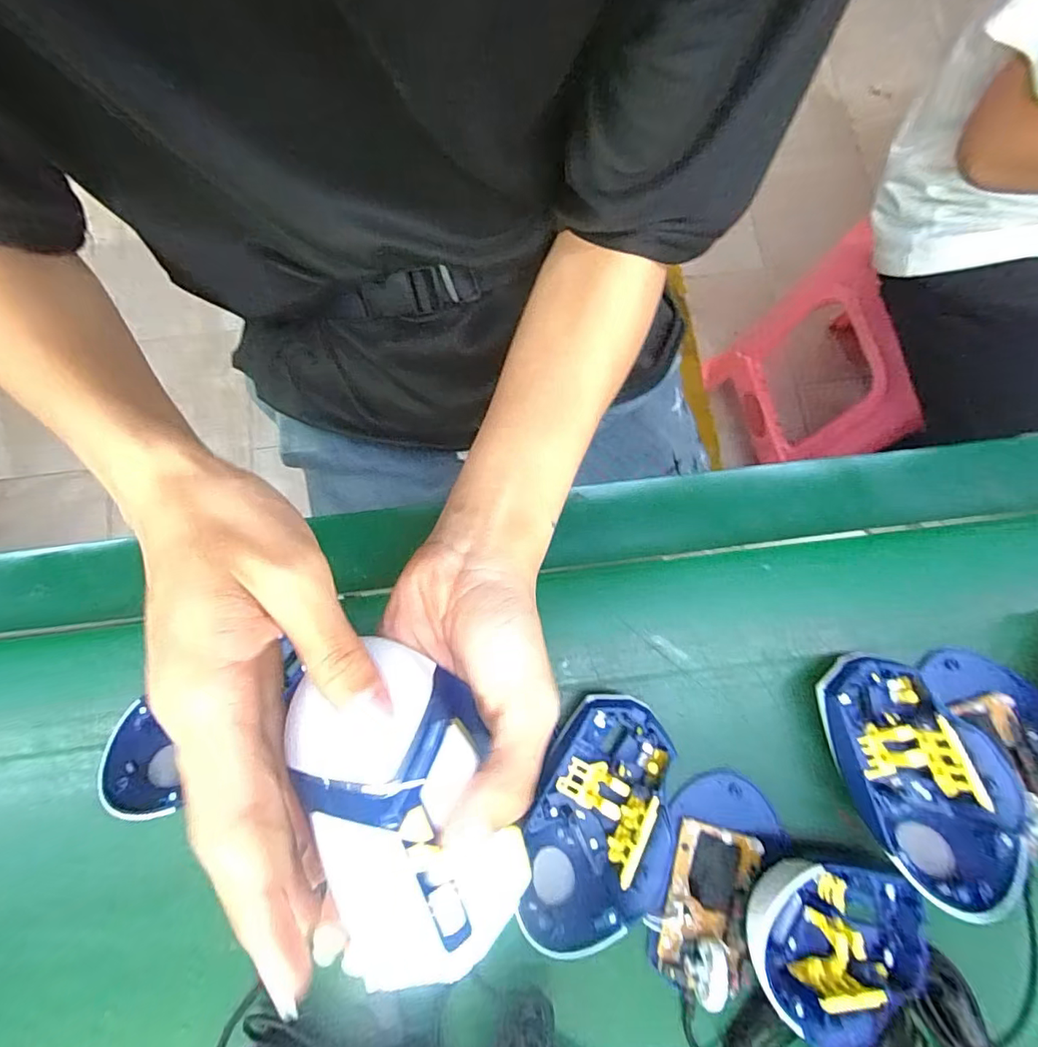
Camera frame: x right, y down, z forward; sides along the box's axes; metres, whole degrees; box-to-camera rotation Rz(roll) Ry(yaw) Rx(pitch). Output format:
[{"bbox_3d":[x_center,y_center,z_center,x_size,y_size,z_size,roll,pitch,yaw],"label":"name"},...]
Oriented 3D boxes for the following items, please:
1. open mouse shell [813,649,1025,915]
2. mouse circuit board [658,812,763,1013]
[{"bbox_3d":[0.211,0.133,0.280,0.073,0.037,0.120,-10,77,-1],"label":"open mouse shell"},{"bbox_3d":[0.101,0.203,0.274,0.043,0.028,0.076,14,77,5],"label":"mouse circuit board"}]

